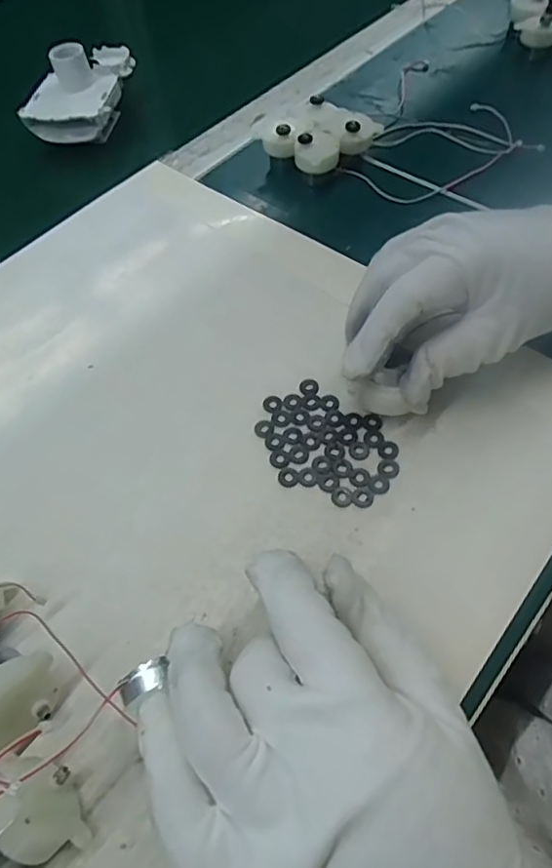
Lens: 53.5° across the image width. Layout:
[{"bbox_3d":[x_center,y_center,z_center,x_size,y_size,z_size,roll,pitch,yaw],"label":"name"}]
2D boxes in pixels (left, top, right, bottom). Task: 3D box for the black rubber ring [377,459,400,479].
[{"bbox_3d":[0.057,0.017,0.278,0.011,0.004,0.011,-2,58,3],"label":"black rubber ring"}]

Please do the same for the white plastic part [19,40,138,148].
[{"bbox_3d":[-0.159,-0.281,0.445,0.067,0.055,0.095,7,59,9],"label":"white plastic part"}]

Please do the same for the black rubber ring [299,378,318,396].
[{"bbox_3d":[0.019,-0.027,0.308,0.010,0.004,0.011,-2,58,3],"label":"black rubber ring"}]

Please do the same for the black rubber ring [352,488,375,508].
[{"bbox_3d":[0.043,0.031,0.271,0.010,0.004,0.011,-2,58,3],"label":"black rubber ring"}]

